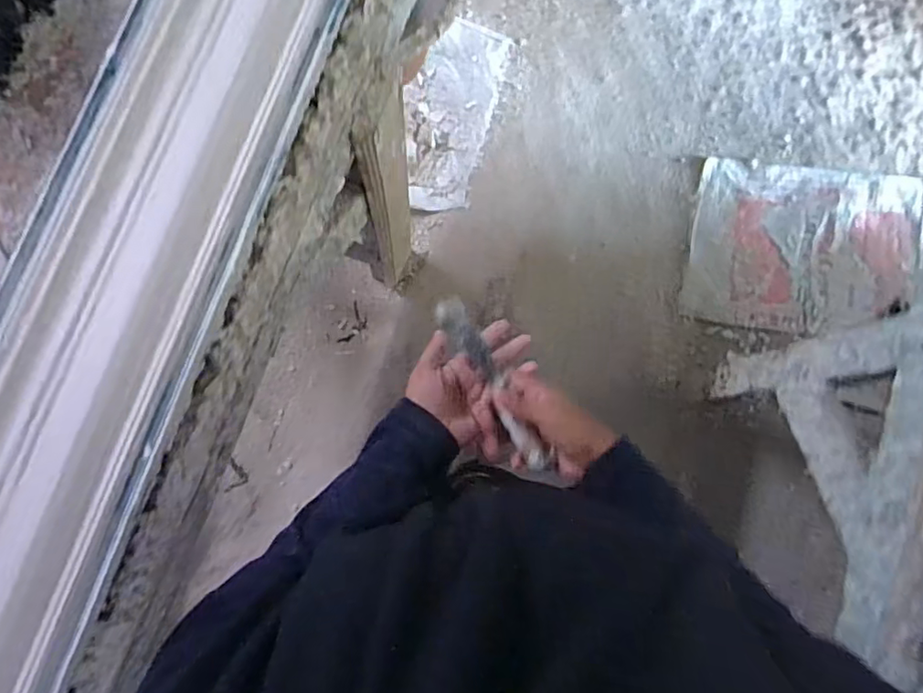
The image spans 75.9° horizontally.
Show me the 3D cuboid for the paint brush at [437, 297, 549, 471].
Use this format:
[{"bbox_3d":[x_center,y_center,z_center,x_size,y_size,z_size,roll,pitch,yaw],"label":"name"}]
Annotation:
[{"bbox_3d":[0.027,0.033,0.522,0.026,0.016,0.169,-29,88,-6],"label":"paint brush"}]

